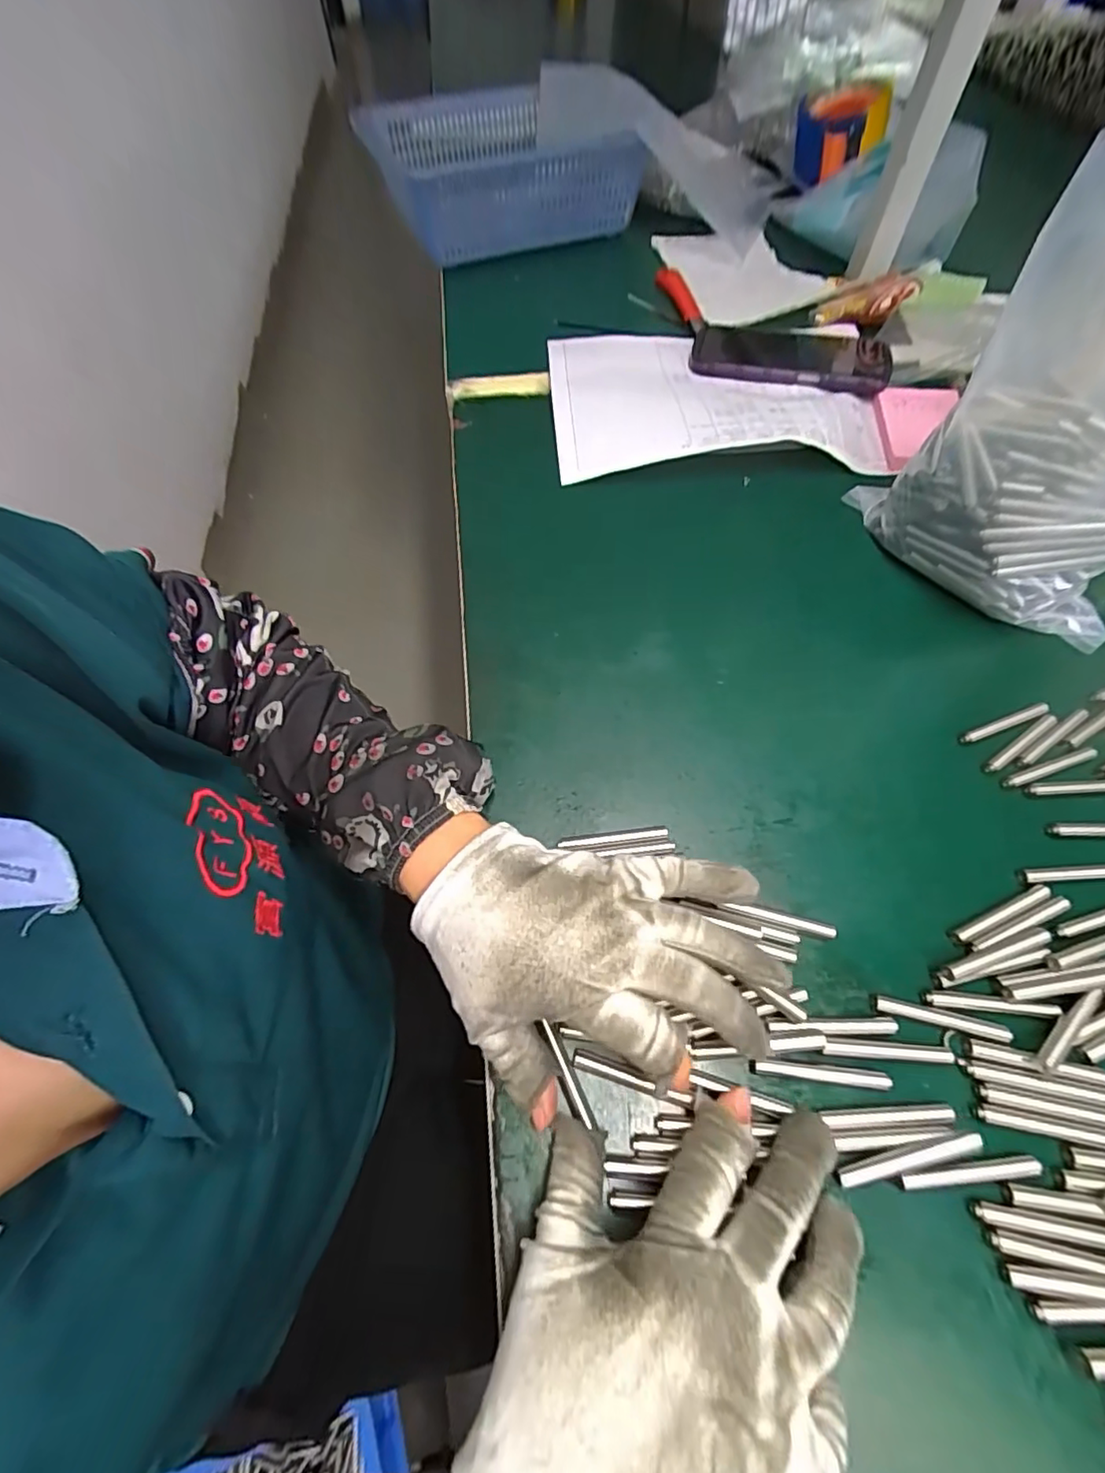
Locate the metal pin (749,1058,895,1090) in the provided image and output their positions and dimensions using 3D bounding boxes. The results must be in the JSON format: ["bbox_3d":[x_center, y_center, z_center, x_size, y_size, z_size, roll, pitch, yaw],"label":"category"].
[{"bbox_3d":[0.119,0.148,0.253,0.061,0.004,0.007,5,60,4],"label":"metal pin"}]

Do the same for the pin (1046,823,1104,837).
[{"bbox_3d":[0.298,0.049,0.305,0.062,0.004,0.007,0,60,1],"label":"pin"}]

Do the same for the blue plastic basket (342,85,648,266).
[{"bbox_3d":[-0.066,-0.664,0.682,0.305,0.104,0.236,-22,63,-7],"label":"blue plastic basket"}]

